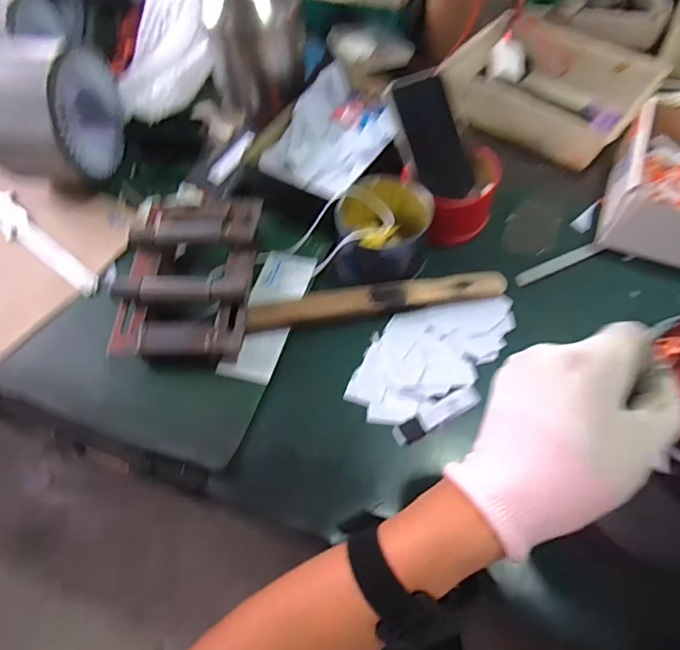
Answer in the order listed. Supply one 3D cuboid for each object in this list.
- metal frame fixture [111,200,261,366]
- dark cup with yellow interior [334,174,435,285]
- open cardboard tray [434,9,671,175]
[{"bbox_3d":[-0.158,-0.060,0.508,0.133,0.046,0.198,2,61,5],"label":"metal frame fixture"},{"bbox_3d":[0.048,-0.109,0.510,0.100,0.056,0.120,5,61,7],"label":"dark cup with yellow interior"},{"bbox_3d":[0.279,-0.317,0.637,0.228,0.066,0.173,39,70,22],"label":"open cardboard tray"}]

